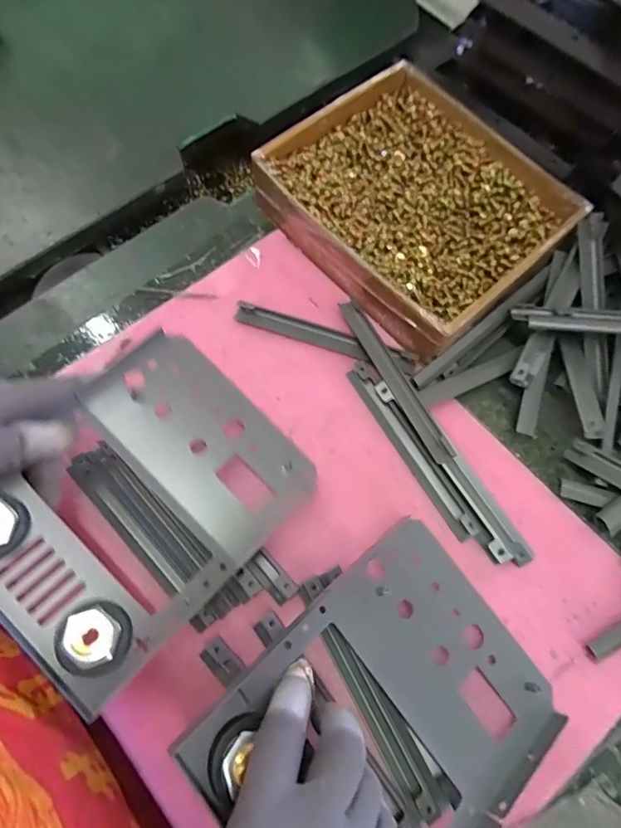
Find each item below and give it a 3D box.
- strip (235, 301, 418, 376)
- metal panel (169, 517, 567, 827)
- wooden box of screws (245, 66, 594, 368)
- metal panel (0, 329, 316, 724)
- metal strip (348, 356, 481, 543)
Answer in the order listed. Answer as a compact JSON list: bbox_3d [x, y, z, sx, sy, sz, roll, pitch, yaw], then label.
[{"bbox_3d":[0.011,-0.059,0.389,0.145,0.008,0.017,19,71,6],"label":"strip"},{"bbox_3d":[0.047,0.173,0.276,0.183,0.019,0.152,-36,84,-30],"label":"metal panel"},{"bbox_3d":[0.088,-0.172,0.407,0.184,0.048,0.210,-40,75,-14],"label":"wooden box of screws"},{"bbox_3d":[-0.106,0.050,0.305,0.147,0.047,0.185,42,75,13],"label":"metal panel"},{"bbox_3d":[0.071,0.024,0.359,0.014,0.007,0.146,-29,73,-10],"label":"metal strip"}]

